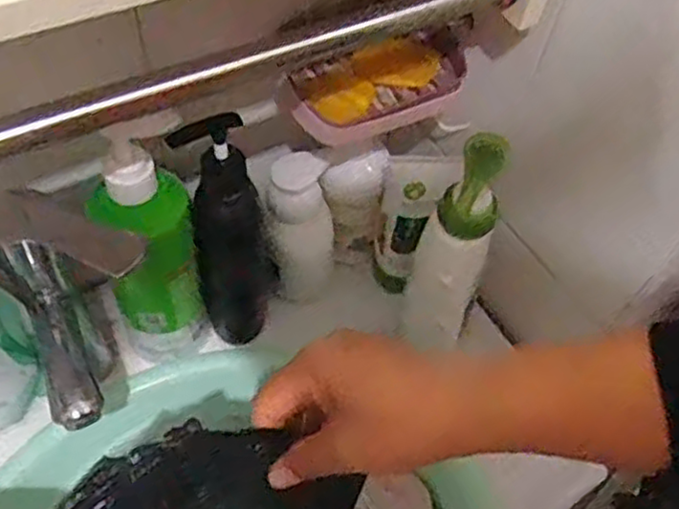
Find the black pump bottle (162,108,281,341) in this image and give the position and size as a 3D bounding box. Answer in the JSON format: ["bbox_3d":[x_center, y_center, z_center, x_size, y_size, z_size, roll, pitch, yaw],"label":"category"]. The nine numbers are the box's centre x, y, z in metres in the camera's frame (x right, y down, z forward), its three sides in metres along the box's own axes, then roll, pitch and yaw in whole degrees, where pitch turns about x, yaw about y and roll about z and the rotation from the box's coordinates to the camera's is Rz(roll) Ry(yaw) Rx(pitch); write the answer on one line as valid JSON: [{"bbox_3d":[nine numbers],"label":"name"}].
[{"bbox_3d":[-0.075,-0.012,0.513,0.057,0.190,0.056,-18,59,-17],"label":"black pump bottle"}]

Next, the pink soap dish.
[{"bbox_3d":[0.023,-0.109,0.468,0.123,0.031,0.064,-17,59,-16],"label":"pink soap dish"}]

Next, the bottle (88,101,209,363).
[{"bbox_3d":[-0.127,0.000,0.485,0.063,0.211,0.048,-14,58,-14],"label":"bottle"}]

